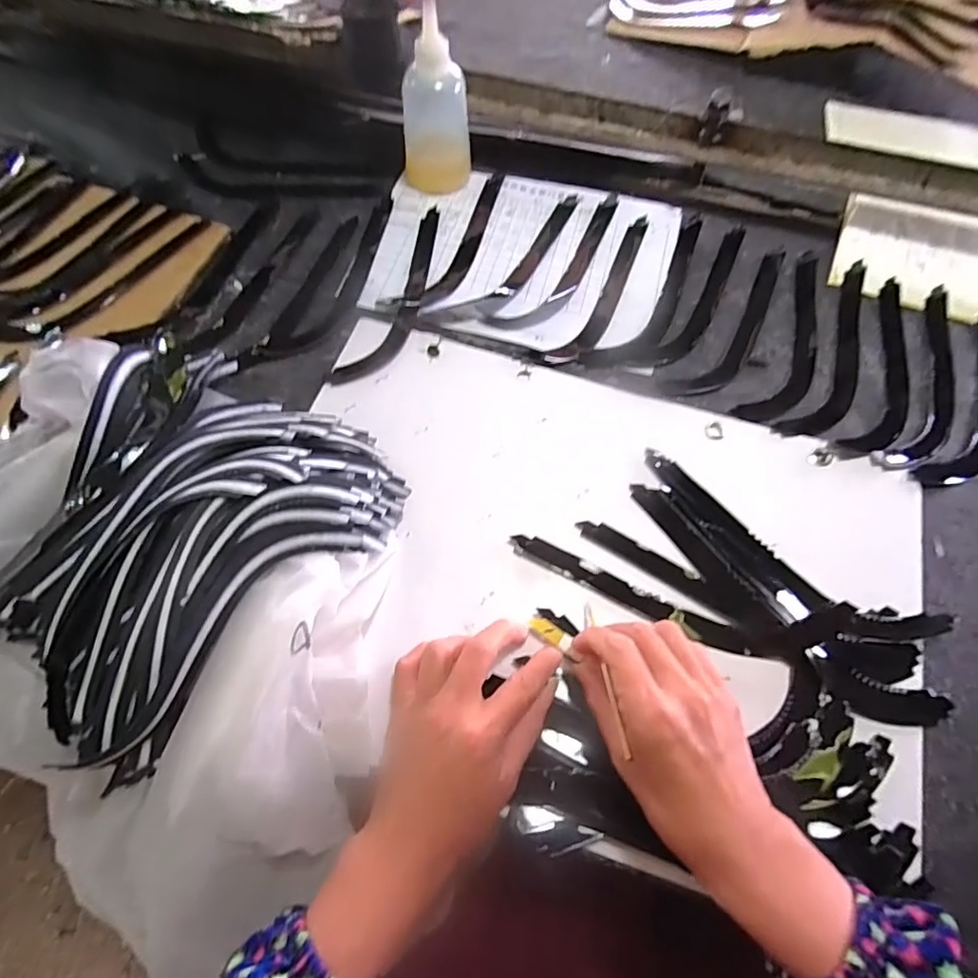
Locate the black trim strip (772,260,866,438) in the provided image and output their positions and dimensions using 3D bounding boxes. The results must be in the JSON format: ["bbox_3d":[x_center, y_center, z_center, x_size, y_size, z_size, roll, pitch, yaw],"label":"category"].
[{"bbox_3d":[0.300,-0.120,0.456,0.042,0.004,0.218,30,67,12],"label":"black trim strip"}]

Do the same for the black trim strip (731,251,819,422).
[{"bbox_3d":[0.264,-0.131,0.456,0.046,0.004,0.205,28,67,12],"label":"black trim strip"}]

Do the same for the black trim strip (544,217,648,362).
[{"bbox_3d":[0.109,-0.182,0.486,0.031,0.005,0.200,27,67,11],"label":"black trim strip"}]

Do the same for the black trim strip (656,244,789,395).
[{"bbox_3d":[0.223,-0.145,0.469,0.043,0.006,0.207,37,69,15],"label":"black trim strip"}]

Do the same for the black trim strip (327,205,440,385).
[{"bbox_3d":[-0.075,-0.177,0.475,0.044,0.004,0.216,18,65,7],"label":"black trim strip"}]

